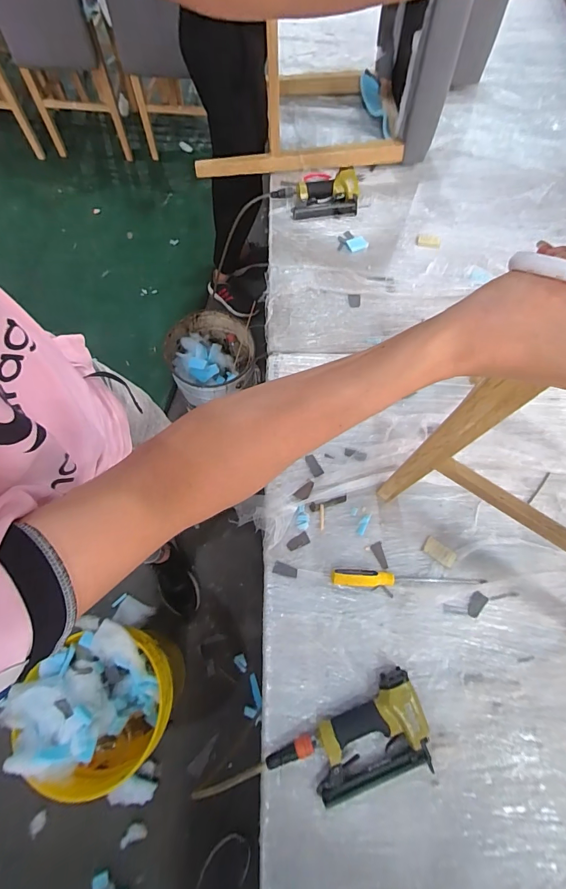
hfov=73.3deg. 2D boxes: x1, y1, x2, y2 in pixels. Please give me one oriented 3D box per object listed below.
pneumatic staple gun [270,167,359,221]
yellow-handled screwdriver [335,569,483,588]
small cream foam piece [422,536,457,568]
[{"bbox_3d":[0.093,-0.674,1.040,0.237,0.043,0.118,-10,69,-5],"label":"pneumatic staple gun"},{"bbox_3d":[0.230,0.251,0.704,0.279,0.022,0.030,2,68,0],"label":"yellow-handled screwdriver"},{"bbox_3d":[0.300,0.204,0.725,0.060,0.006,0.034,33,72,12],"label":"small cream foam piece"}]

